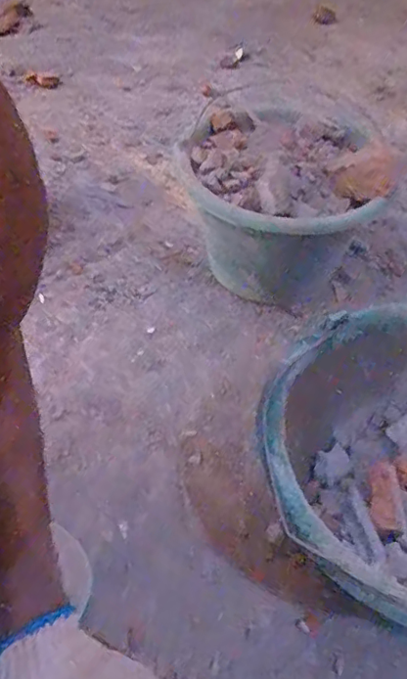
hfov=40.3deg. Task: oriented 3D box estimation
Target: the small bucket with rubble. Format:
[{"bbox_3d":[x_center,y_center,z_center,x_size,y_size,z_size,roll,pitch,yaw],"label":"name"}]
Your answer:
[{"bbox_3d":[0.080,-0.149,0.689,0.188,0.192,0.219,-29,53,-25],"label":"small bucket with rubble"}]

